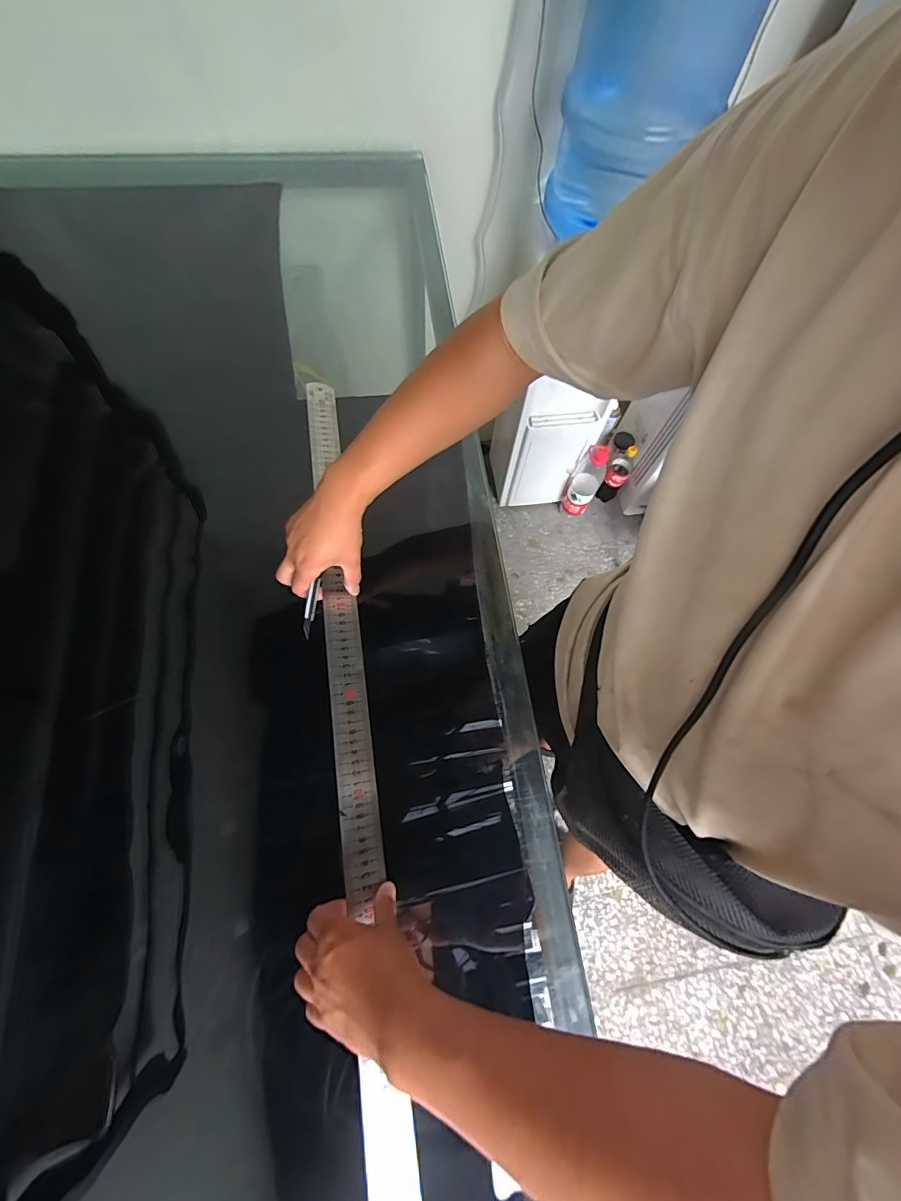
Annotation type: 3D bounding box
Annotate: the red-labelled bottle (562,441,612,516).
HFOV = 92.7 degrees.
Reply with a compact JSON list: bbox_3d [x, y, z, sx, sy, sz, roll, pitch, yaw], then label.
[{"bbox_3d":[0.425,-0.377,1.364,0.095,0.256,0.098,1,69,-2],"label":"red-labelled bottle"}]

